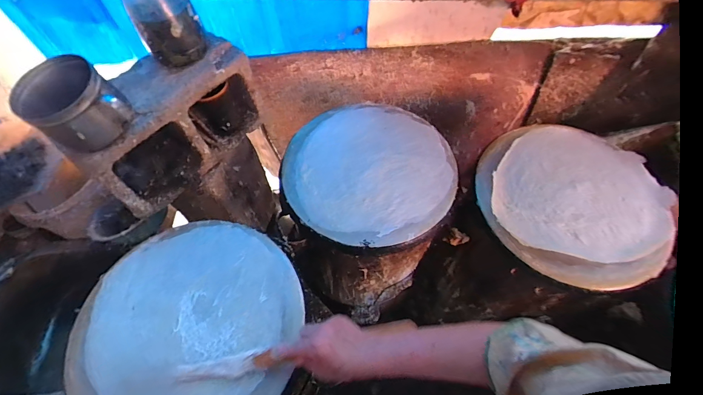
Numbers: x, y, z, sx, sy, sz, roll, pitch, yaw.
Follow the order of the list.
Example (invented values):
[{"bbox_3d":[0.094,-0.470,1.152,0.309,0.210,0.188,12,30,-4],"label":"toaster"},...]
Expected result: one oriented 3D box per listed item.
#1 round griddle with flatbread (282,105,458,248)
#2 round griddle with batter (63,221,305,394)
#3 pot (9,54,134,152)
[{"bbox_3d":[0.041,-0.070,0.744,0.361,0.023,0.358,0,59,1],"label":"round griddle with flatbread"},{"bbox_3d":[-0.267,0.202,0.566,0.362,0.029,0.345,0,59,1],"label":"round griddle with batter"},{"bbox_3d":[-0.460,-0.152,0.574,0.150,0.105,0.136,40,67,21],"label":"pot"}]

